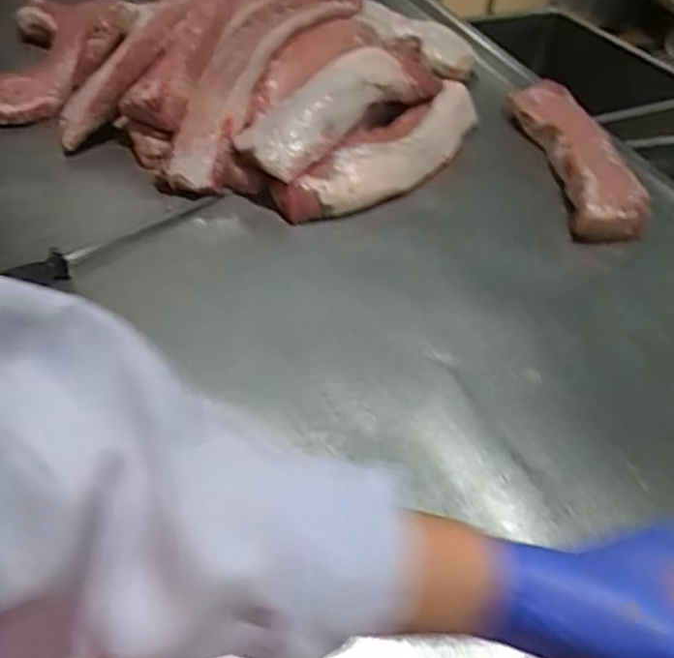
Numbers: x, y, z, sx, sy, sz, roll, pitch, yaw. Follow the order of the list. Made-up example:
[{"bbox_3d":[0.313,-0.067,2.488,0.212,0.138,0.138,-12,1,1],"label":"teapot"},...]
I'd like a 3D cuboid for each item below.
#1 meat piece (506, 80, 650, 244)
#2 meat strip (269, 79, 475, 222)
[{"bbox_3d":[0.424,-0.314,1.136,0.133,0.073,0.435,1,49,-6],"label":"meat piece"},{"bbox_3d":[0.097,-0.299,1.088,0.112,0.071,0.457,37,55,23],"label":"meat strip"}]

